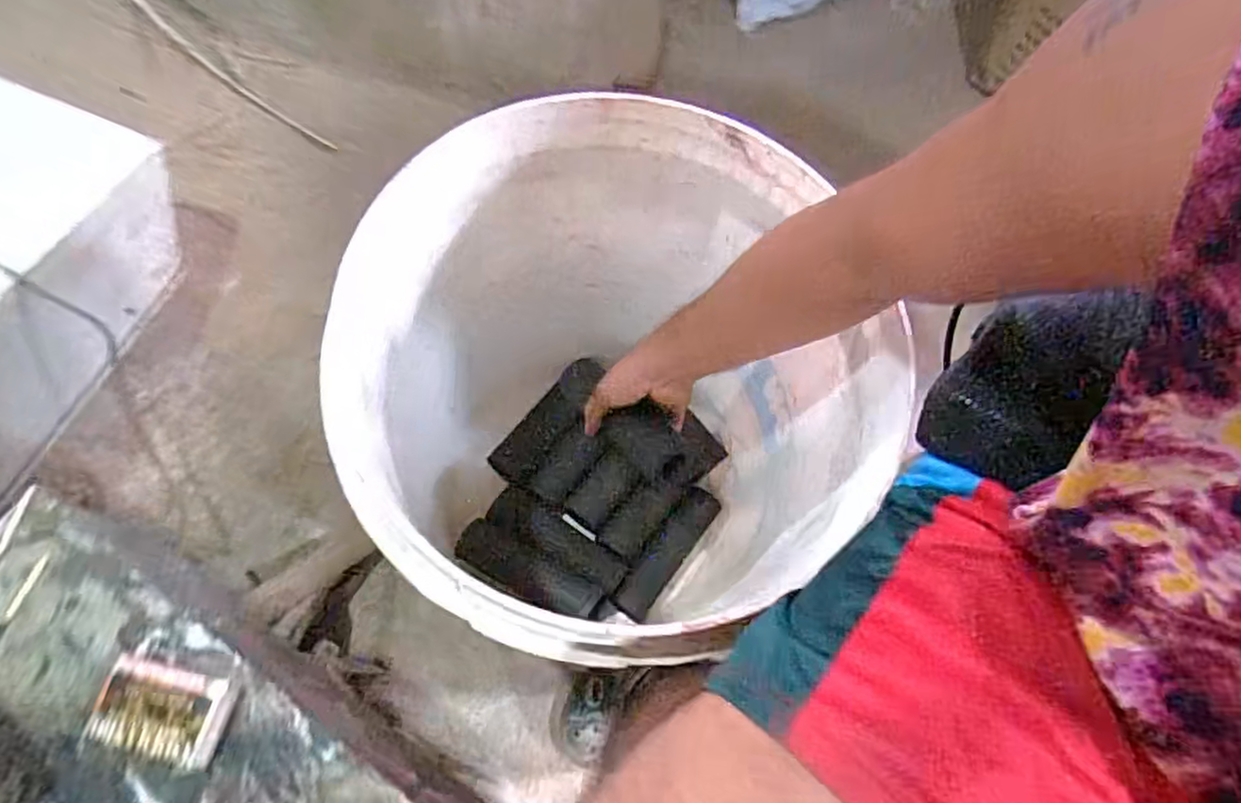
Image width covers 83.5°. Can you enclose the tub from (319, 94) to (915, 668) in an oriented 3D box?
[{"bbox_3d":[-0.015,0.026,0.654,0.374,0.452,0.381,0,71,0],"label":"tub"}]

